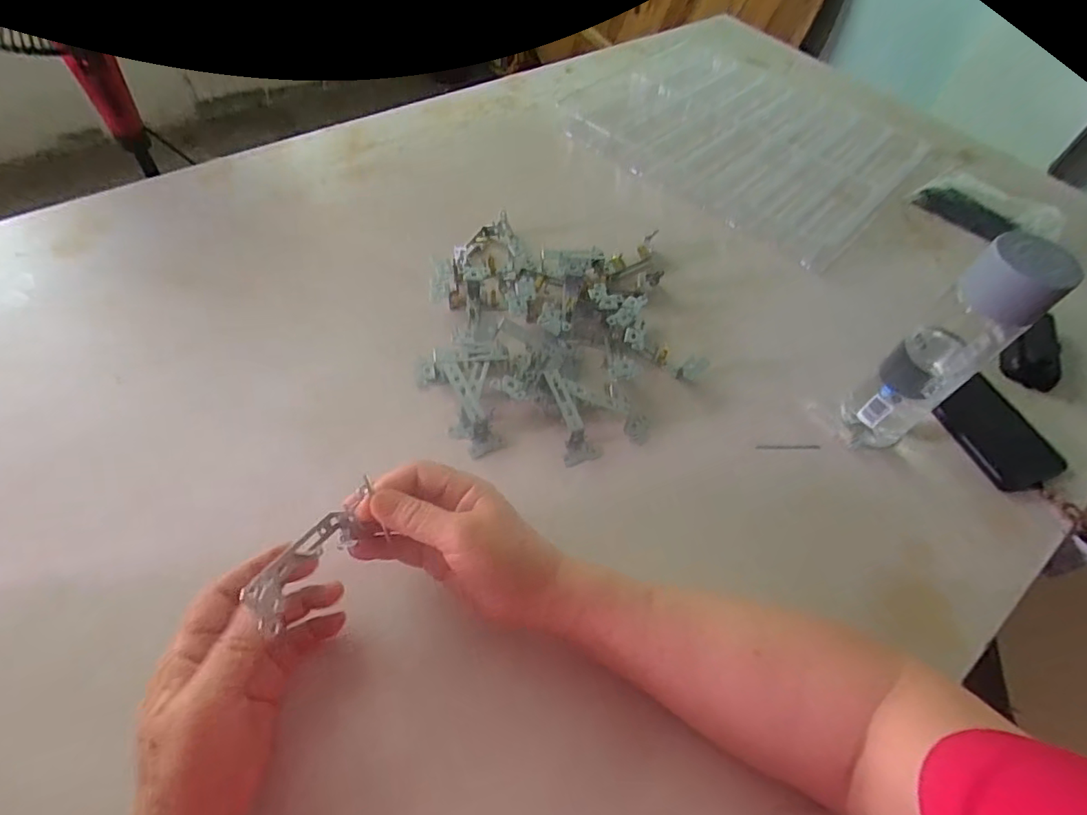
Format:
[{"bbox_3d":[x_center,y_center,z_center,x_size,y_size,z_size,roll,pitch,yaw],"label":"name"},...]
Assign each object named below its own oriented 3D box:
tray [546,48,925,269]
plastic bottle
[{"bbox_3d":[0.282,-0.395,0.781,0.432,0.017,0.360,38,61,20],"label":"tray"},{"bbox_3d":[0.316,-0.047,0.430,0.059,0.204,0.053,-26,61,-20],"label":"plastic bottle"}]

